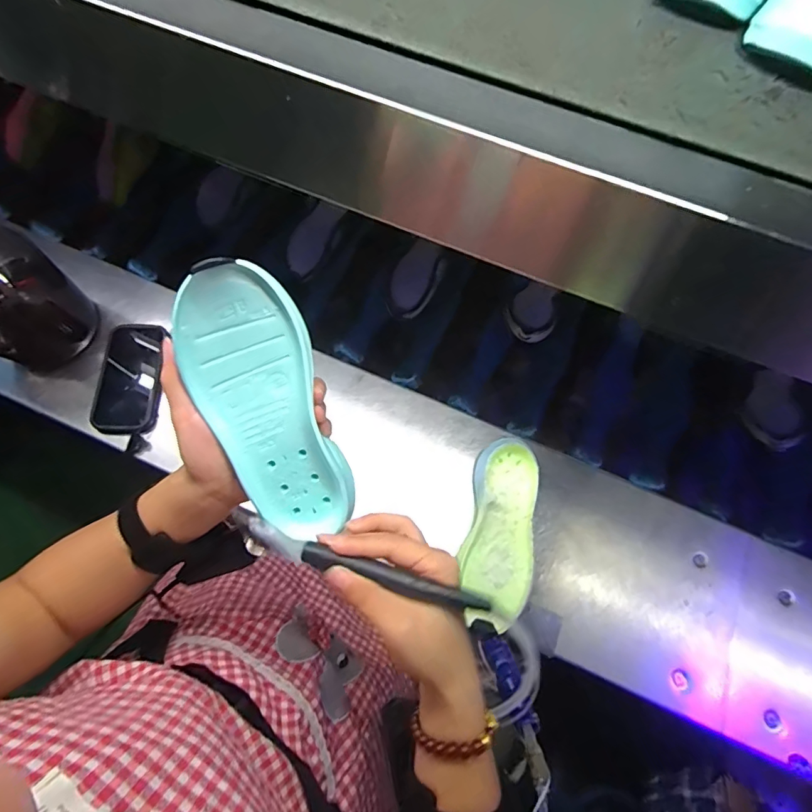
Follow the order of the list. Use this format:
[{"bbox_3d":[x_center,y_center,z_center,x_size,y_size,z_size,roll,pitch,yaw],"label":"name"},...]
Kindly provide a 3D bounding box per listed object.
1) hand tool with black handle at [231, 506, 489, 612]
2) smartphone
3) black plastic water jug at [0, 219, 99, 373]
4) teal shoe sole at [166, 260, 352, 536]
[{"bbox_3d":[-0.030,0.098,0.291,0.163,0.024,0.020,14,72,9],"label":"hand tool with black handle"},{"bbox_3d":[-0.380,-0.040,0.647,0.084,0.006,0.162,-1,70,2],"label":"smartphone"},{"bbox_3d":[-0.517,-0.149,0.583,0.132,0.233,0.142,31,74,13],"label":"black plastic water jug"},{"bbox_3d":[-0.094,0.006,0.319,0.080,0.020,0.195,-17,110,-4],"label":"teal shoe sole"}]

